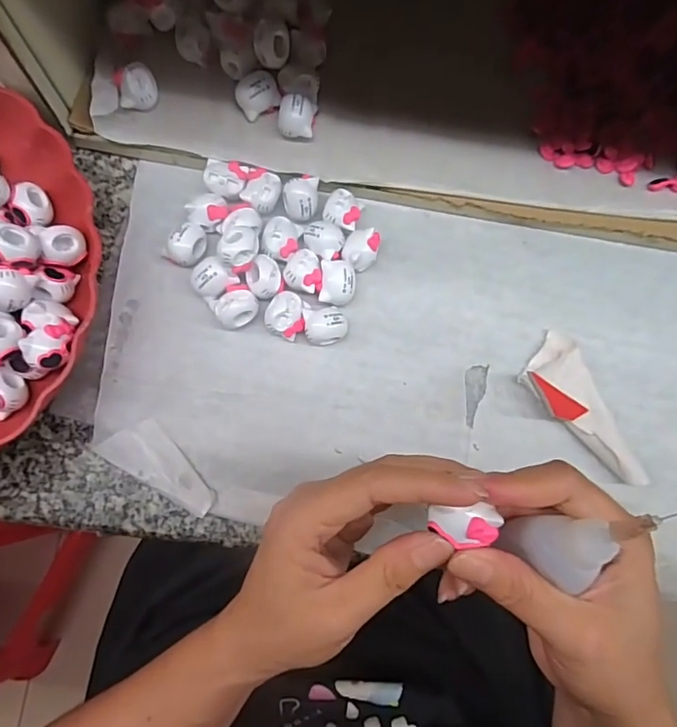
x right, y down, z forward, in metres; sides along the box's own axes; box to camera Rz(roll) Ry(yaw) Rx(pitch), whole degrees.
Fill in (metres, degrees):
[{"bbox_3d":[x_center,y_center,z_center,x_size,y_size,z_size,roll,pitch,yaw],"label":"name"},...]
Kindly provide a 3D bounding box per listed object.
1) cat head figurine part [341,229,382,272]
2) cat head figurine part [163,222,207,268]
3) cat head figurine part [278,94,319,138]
[{"bbox_3d":[0.013,-0.069,0.313,0.020,0.021,0.025,25,78,5],"label":"cat head figurine part"},{"bbox_3d":[-0.090,-0.070,0.304,0.027,0.019,0.020,-40,81,-9],"label":"cat head figurine part"},{"bbox_3d":[-0.025,-0.151,0.312,0.021,0.020,0.025,9,78,1],"label":"cat head figurine part"}]

